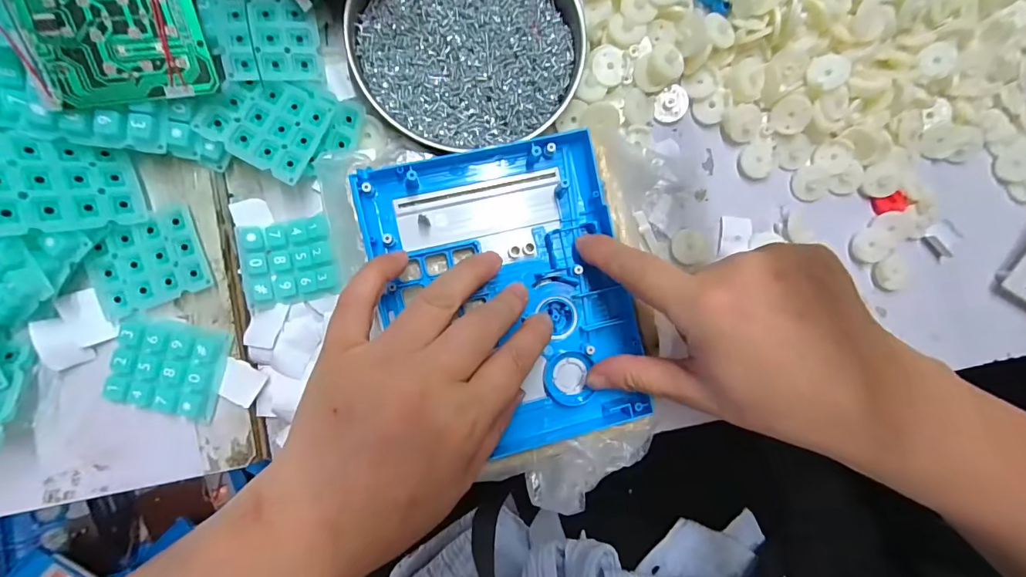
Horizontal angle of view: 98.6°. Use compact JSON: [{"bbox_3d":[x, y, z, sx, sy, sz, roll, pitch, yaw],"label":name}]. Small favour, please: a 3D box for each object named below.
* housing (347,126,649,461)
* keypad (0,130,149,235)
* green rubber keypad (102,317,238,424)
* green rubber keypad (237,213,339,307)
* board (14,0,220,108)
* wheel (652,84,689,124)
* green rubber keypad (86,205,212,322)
[{"bbox_3d":[-0.004,0.004,0.245,0.131,0.026,0.164,-12,95,-6],"label":"housing"},{"bbox_3d":[-0.225,-0.053,0.220,0.059,0.007,0.047,-14,93,-50],"label":"keypad"},{"bbox_3d":[-0.187,0.043,0.240,0.054,0.015,0.048,13,88,-5],"label":"green rubber keypad"},{"bbox_3d":[-0.131,-0.016,0.259,0.052,0.009,0.047,-9,90,-5],"label":"green rubber keypad"},{"bbox_3d":[-0.190,-0.128,0.210,0.067,0.004,0.070,-17,108,-18],"label":"board"},{"bbox_3d":[0.103,-0.119,0.288,0.020,0.011,0.020,0,89,-5],"label":"wheel"},{"bbox_3d":[-0.201,-0.014,0.241,0.058,0.005,0.046,-21,91,-5],"label":"green rubber keypad"}]

